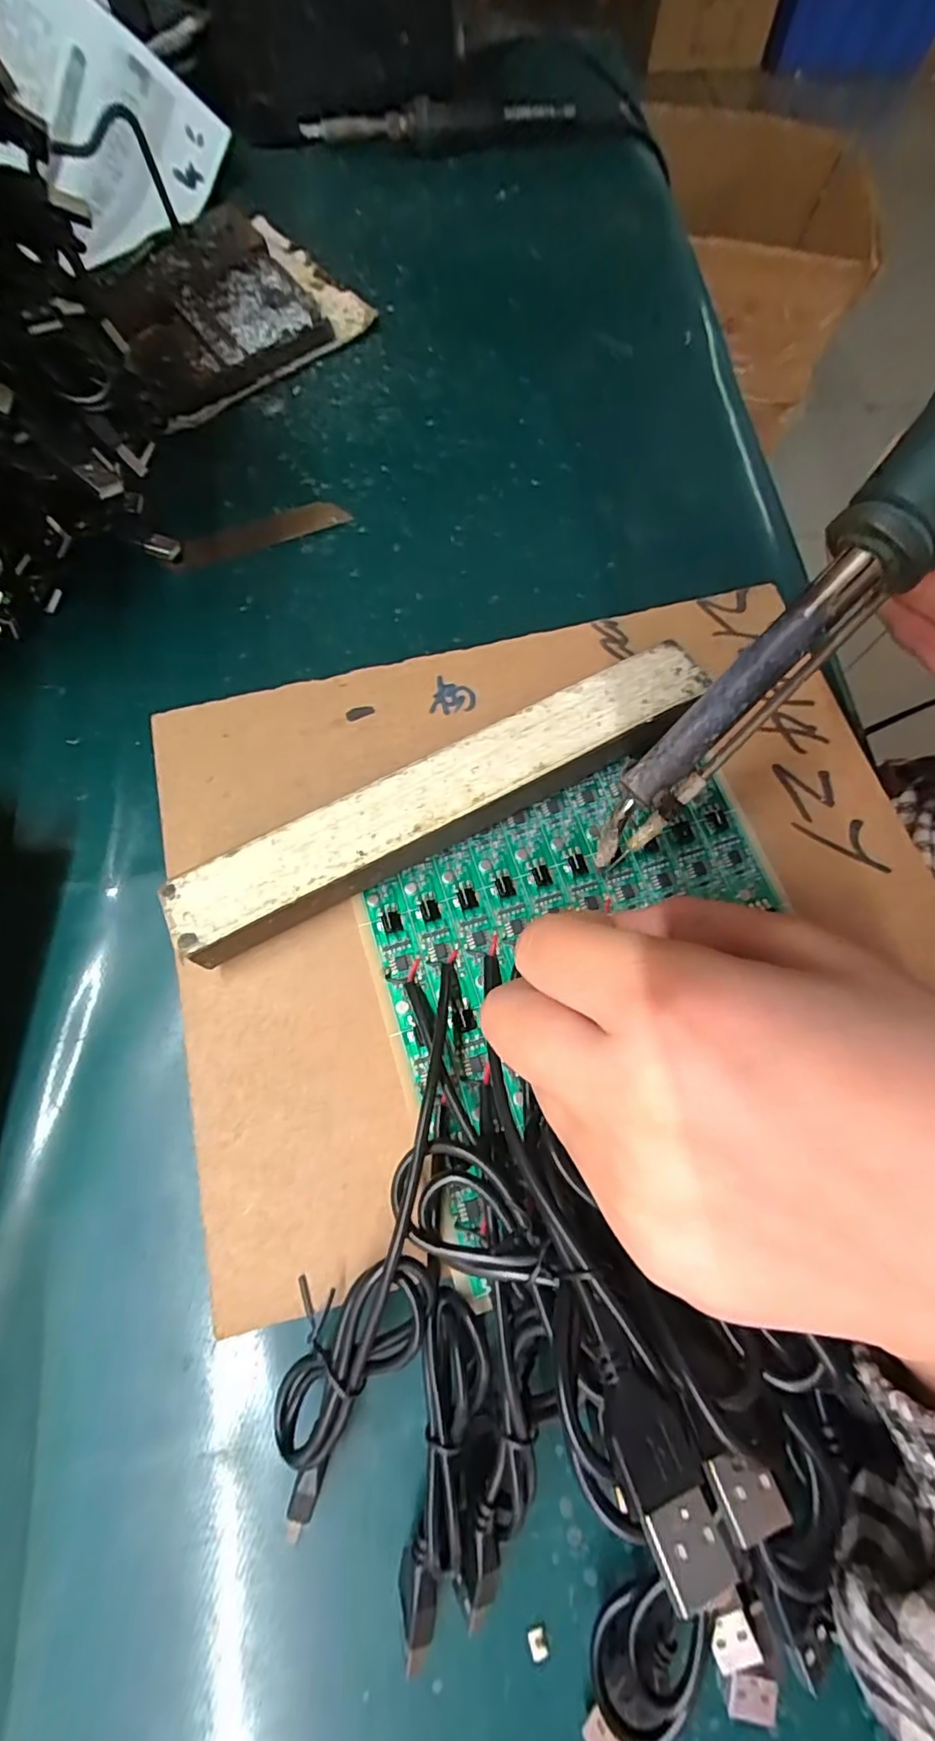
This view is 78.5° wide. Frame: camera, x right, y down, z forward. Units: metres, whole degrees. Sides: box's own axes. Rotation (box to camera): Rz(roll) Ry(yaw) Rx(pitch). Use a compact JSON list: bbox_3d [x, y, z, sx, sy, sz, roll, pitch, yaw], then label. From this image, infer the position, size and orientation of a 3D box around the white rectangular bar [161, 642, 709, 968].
[{"bbox_3d":[-0.005,-0.024,0.198,0.191,0.022,0.033,-27,74,-11],"label":"white rectangular bar"}]

